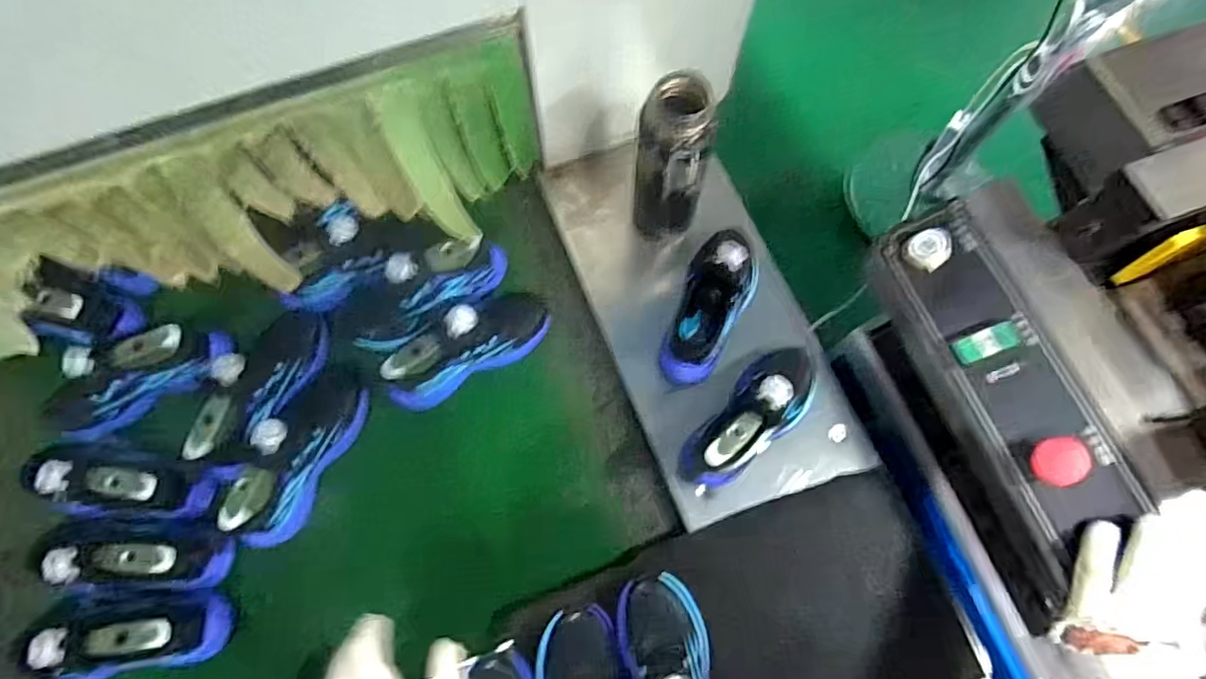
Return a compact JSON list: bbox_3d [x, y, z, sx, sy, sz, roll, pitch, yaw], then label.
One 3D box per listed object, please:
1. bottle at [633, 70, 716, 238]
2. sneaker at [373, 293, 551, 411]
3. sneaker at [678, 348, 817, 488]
[{"bbox_3d":[0.077,-0.188,0.698,0.085,0.230,0.076,11,70,1],"label":"bottle"},{"bbox_3d":[-0.165,-0.002,0.716,0.212,0.108,0.086,-30,74,-12],"label":"sneaker"},{"bbox_3d":[0.172,0.081,0.667,0.202,0.109,0.084,-42,77,-15],"label":"sneaker"}]

